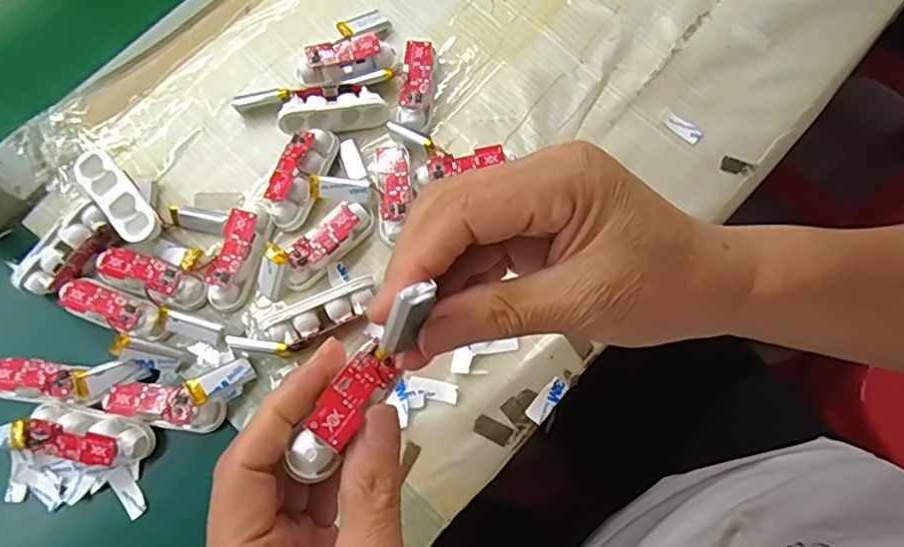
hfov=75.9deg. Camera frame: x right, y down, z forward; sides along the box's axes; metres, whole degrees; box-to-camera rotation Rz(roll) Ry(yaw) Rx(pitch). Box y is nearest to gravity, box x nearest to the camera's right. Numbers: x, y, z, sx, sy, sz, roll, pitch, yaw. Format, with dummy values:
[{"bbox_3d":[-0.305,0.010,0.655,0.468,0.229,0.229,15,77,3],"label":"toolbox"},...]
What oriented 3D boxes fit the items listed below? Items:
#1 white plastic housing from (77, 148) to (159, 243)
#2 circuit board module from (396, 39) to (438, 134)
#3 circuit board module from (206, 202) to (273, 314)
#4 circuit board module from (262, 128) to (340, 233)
[{"bbox_3d":[-0.183,-0.041,0.319,0.022,0.011,0.063,-42,78,-10],"label":"white plastic housing"},{"bbox_3d":[-0.021,-0.112,0.349,0.018,0.017,0.063,6,75,2],"label":"circuit board module"},{"bbox_3d":[-0.118,-0.011,0.321,0.018,0.016,0.061,16,75,5],"label":"circuit board module"},{"bbox_3d":[-0.086,-0.056,0.331,0.025,0.018,0.061,20,76,6],"label":"circuit board module"}]

